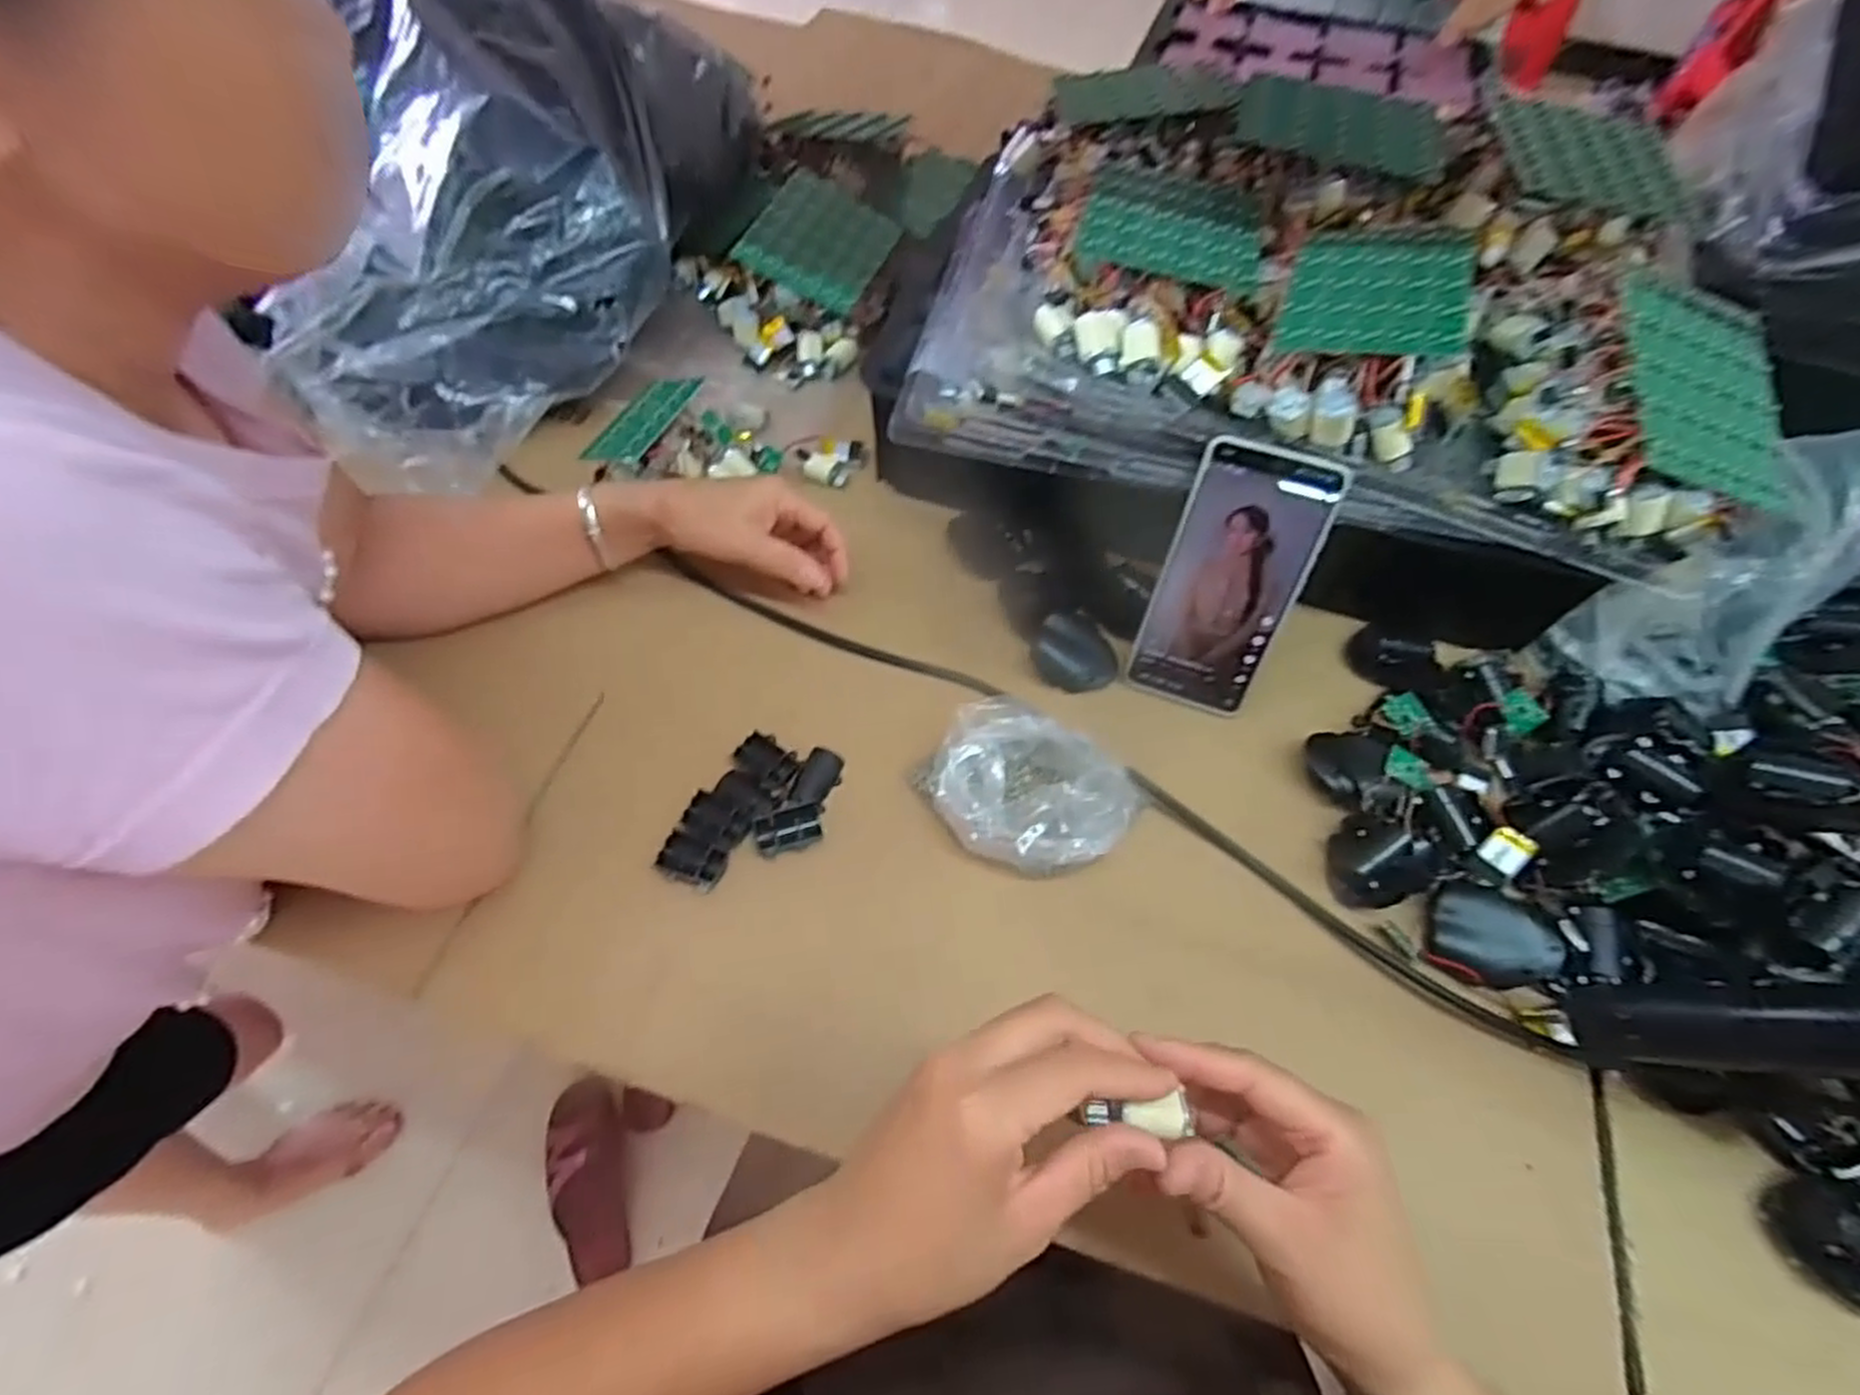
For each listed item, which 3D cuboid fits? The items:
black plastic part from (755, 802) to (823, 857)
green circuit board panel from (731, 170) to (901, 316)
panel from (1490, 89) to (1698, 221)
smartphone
[{"bbox_3d":[-0.082,0.077,0.459,0.037,0.007,0.023,-15,61,-12],"label":"black plastic part"},{"bbox_3d":[-0.091,-0.403,0.689,0.111,0.011,0.137,26,61,0],"label":"green circuit board panel"},{"bbox_3d":[0.439,-0.358,0.522,0.120,0.009,0.102,9,67,-3],"label":"panel"},{"bbox_3d":[0.181,-0.068,0.476,0.078,0.164,0.012,17,31,7],"label":"smartphone"}]

